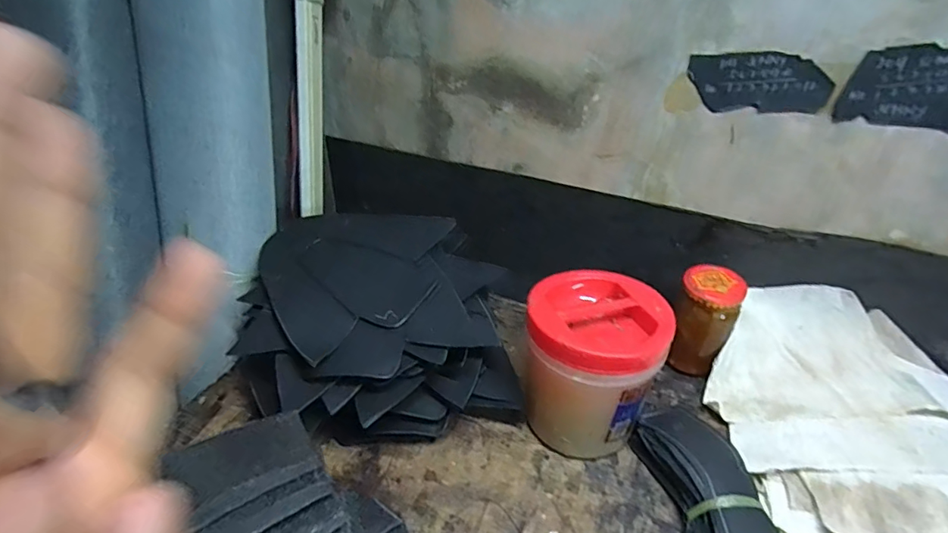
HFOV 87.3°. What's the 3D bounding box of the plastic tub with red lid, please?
[{"bbox_3d":[0.106,0.092,0.462,0.112,0.141,0.113,2,36,3],"label":"plastic tub with red lid"}]

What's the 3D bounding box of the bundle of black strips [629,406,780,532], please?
[{"bbox_3d":[0.193,0.200,0.400,0.079,0.036,0.185,-1,36,-2],"label":"bundle of black strips"}]

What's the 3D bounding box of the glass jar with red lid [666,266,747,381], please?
[{"bbox_3d":[0.244,0.061,0.531,0.056,0.113,0.052,0,36,0],"label":"glass jar with red lid"}]

